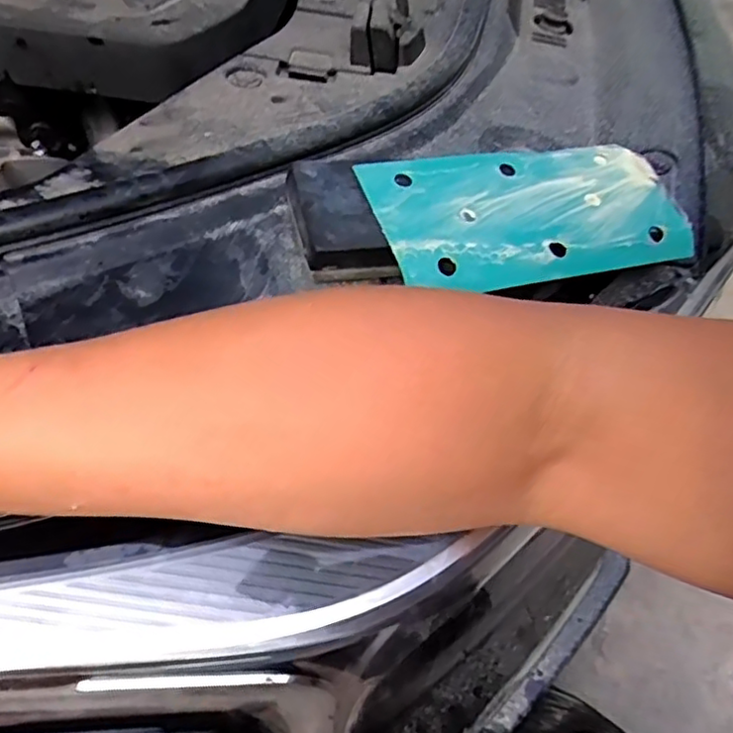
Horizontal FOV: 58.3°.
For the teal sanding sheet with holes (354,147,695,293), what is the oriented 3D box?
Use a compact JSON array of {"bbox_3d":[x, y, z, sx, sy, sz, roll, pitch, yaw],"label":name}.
[{"bbox_3d":[0.094,-0.086,0.365,0.182,0.009,0.086,-11,62,-18],"label":"teal sanding sheet with holes"}]

